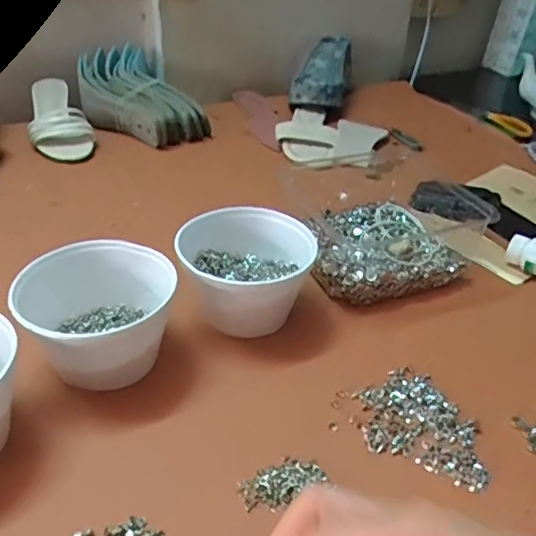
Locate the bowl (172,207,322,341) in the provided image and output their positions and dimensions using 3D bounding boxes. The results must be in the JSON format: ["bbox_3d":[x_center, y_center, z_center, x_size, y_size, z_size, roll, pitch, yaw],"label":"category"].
[{"bbox_3d":[-0.026,0.011,0.550,0.129,0.083,0.129,2,35,-1],"label":"bowl"}]

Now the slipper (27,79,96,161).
[{"bbox_3d":[-0.341,-0.246,0.929,0.095,0.052,0.228,-10,37,-18],"label":"slipper"}]

